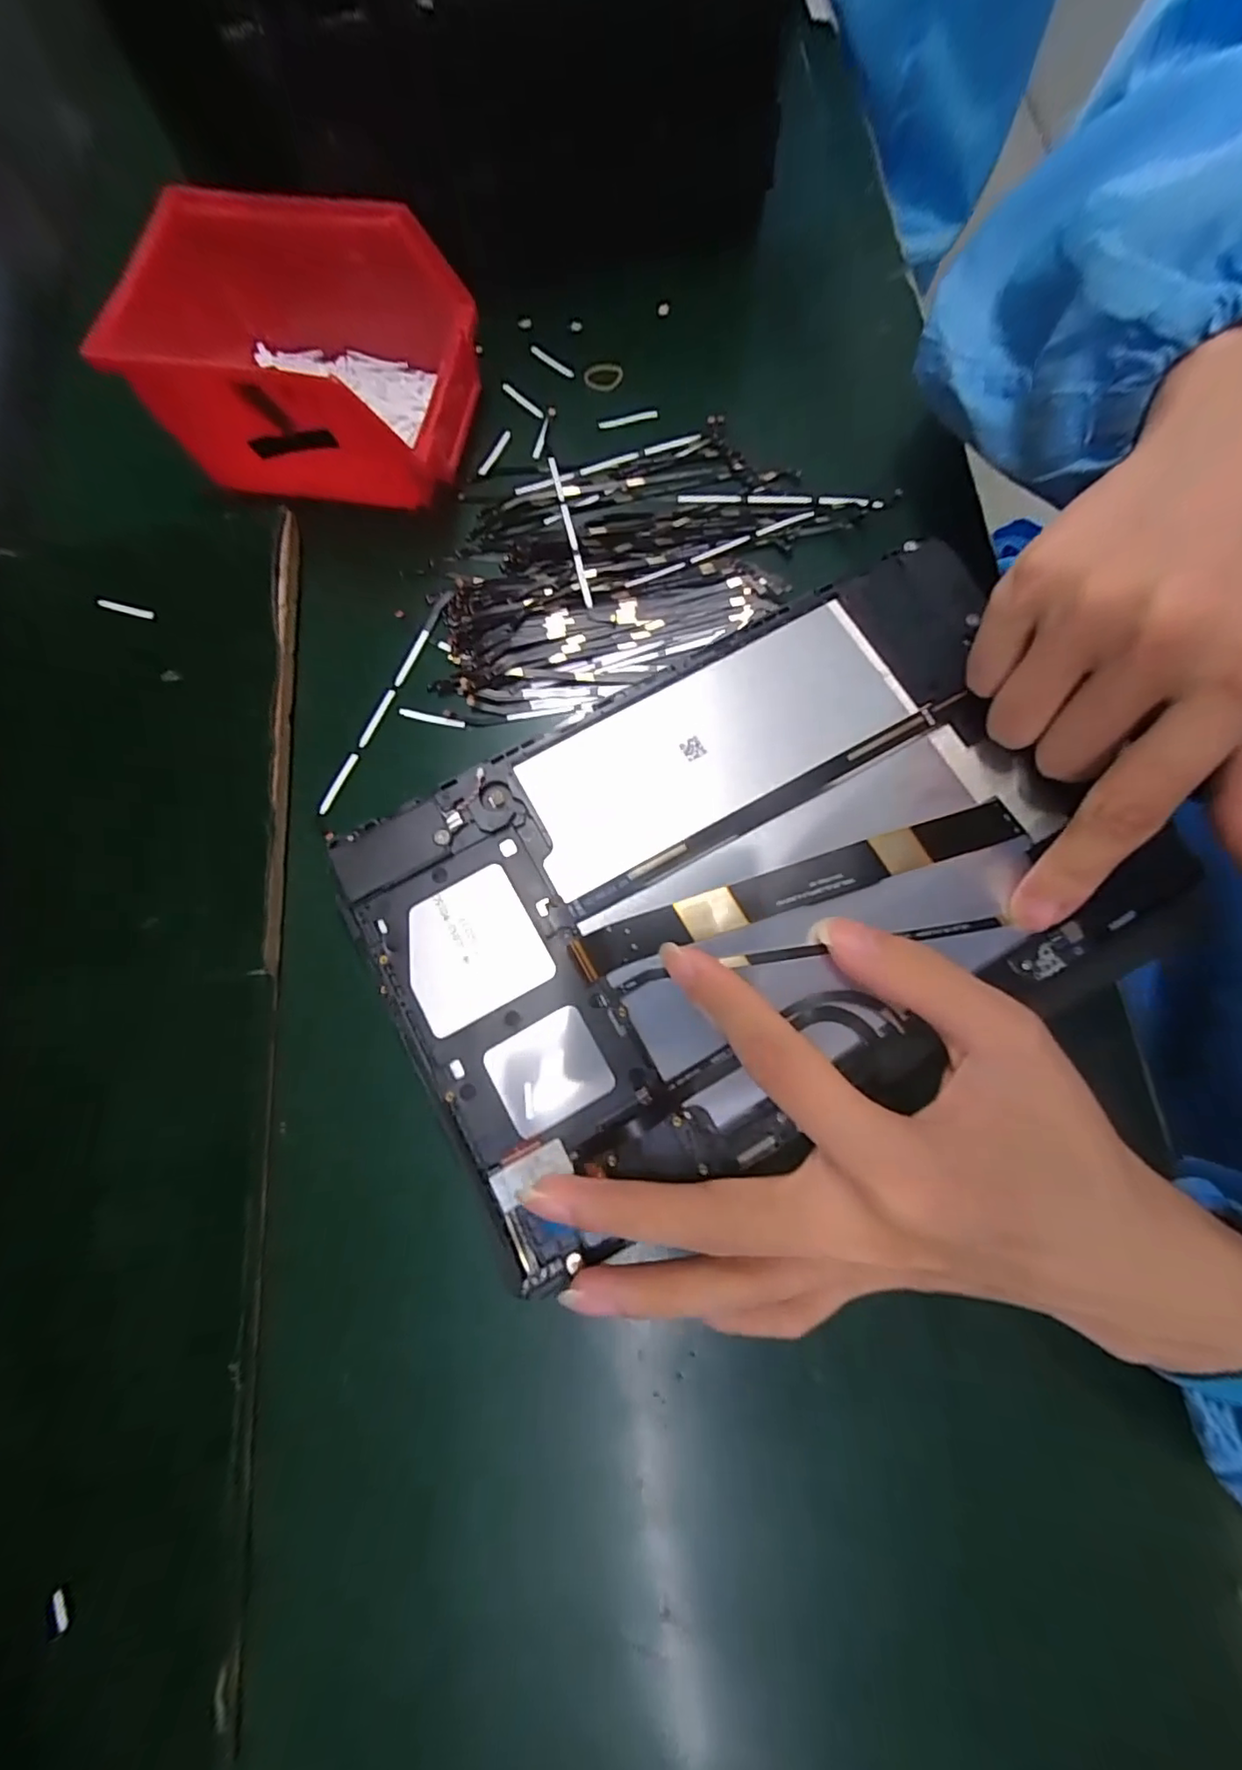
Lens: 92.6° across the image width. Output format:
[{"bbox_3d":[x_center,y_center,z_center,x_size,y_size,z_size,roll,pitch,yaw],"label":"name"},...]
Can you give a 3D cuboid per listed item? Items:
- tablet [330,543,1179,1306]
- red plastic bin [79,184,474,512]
[{"bbox_3d":[0.040,-0.003,0.187,0.230,0.009,0.150,-28,77,-6],"label":"tablet"},{"bbox_3d":[-0.153,-0.253,0.288,0.145,0.071,0.099,7,76,5],"label":"red plastic bin"}]

